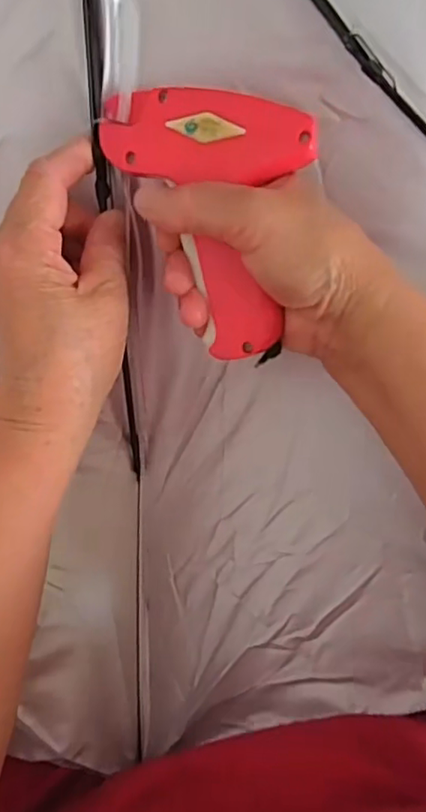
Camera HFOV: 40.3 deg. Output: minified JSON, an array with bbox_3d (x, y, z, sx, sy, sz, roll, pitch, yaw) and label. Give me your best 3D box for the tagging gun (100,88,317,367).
[{"bbox_3d":[-0.010,-0.084,0.270,0.097,0.023,0.114,9,96,2],"label":"tagging gun"}]

